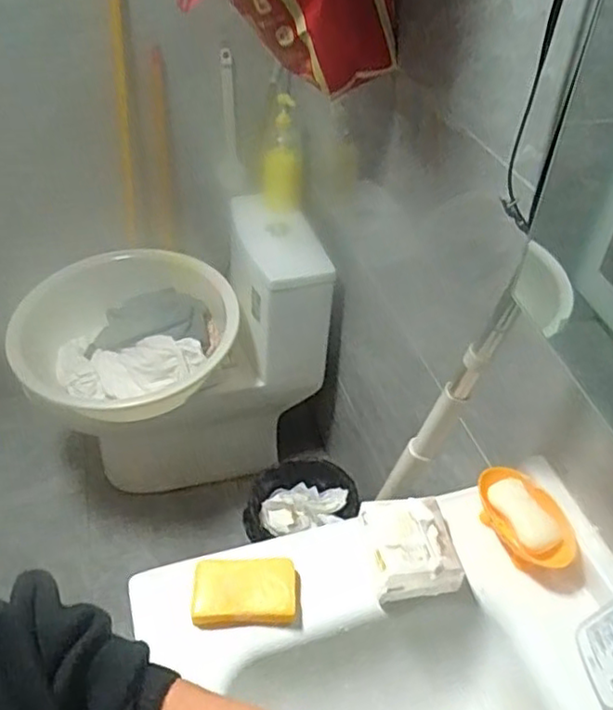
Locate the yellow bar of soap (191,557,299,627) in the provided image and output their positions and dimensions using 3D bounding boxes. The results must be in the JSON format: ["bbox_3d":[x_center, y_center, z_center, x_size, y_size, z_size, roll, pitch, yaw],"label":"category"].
[{"bbox_3d":[-0.062,0.242,0.669,0.106,0.020,0.064,-1,45,-2],"label":"yellow bar of soap"}]

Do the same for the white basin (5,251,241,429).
[{"bbox_3d":[-0.382,-0.070,1.440,0.444,0.157,0.519,-1,45,-2],"label":"white basin"}]

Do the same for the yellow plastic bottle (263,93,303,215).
[{"bbox_3d":[-0.058,-0.467,1.536,0.098,0.307,0.094,-1,45,-2],"label":"yellow plastic bottle"}]

